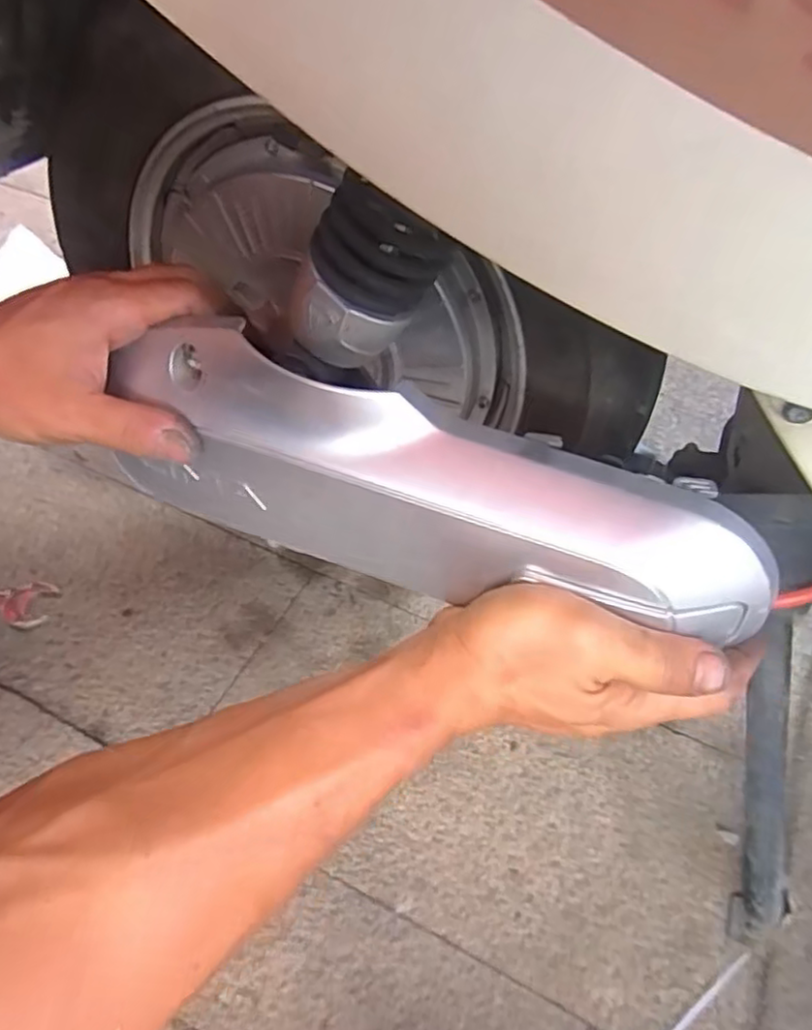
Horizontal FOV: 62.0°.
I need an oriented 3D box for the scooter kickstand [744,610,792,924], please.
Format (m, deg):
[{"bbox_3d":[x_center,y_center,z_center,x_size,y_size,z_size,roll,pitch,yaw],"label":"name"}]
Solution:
[{"bbox_3d":[0.211,0.149,0.395,0.021,0.192,0.018,-6,11,-10],"label":"scooter kickstand"}]

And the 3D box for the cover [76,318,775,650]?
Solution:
[{"bbox_3d":[-0.001,-0.010,0.288,0.285,0.089,0.036,16,49,16],"label":"cover"}]

